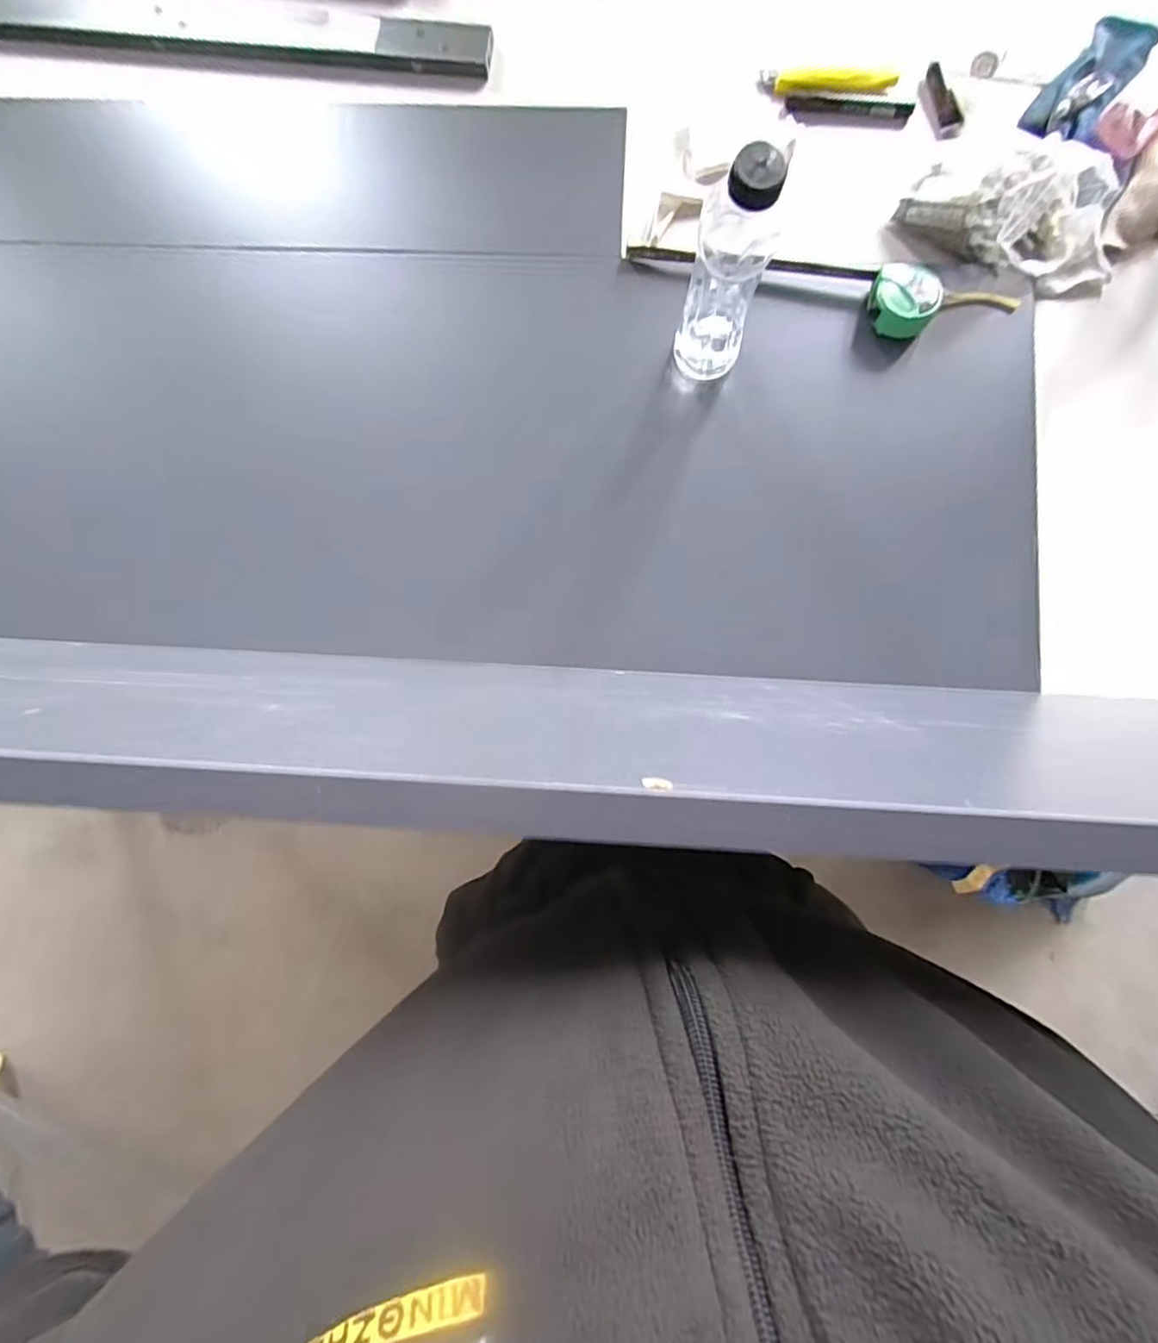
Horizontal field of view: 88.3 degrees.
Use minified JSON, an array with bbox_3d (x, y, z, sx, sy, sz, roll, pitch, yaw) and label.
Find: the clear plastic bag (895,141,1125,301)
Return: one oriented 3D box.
[{"bbox_3d":[0.467,-0.477,0.621,0.228,0.090,0.104,6,85,2],"label":"clear plastic bag"}]

